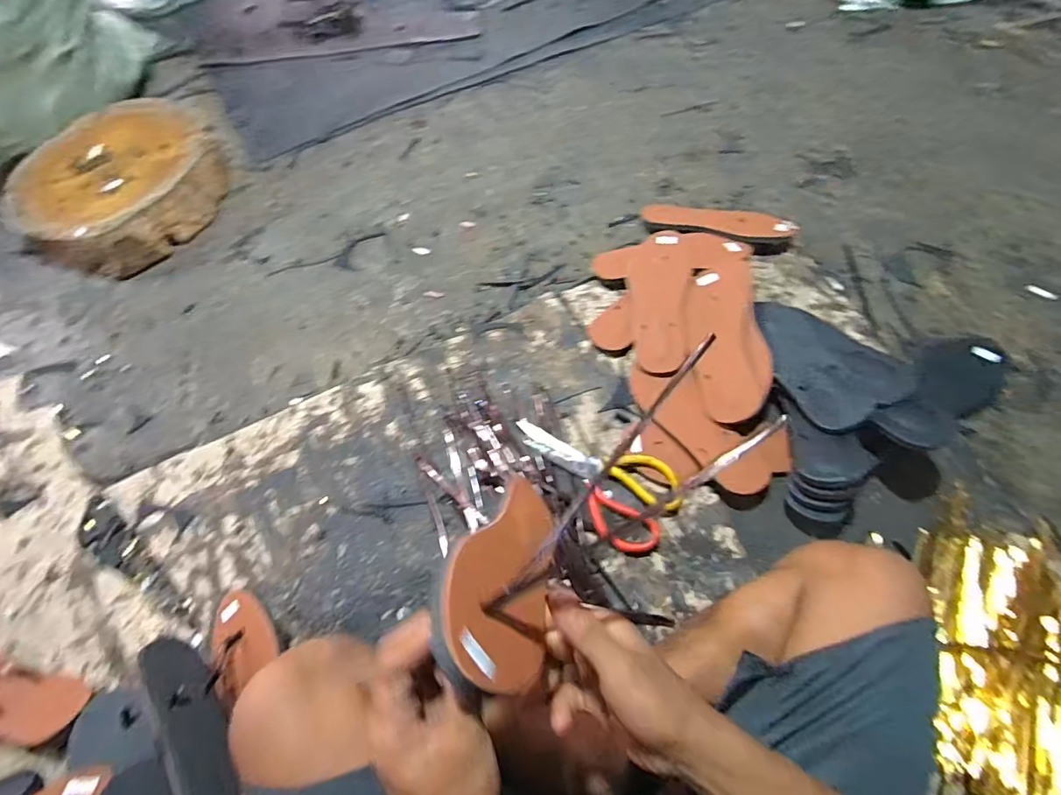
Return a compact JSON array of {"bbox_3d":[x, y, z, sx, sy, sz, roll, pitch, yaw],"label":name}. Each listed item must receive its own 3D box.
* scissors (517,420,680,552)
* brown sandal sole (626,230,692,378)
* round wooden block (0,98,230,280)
[{"bbox_3d":[0.076,0.115,0.690,0.237,0.029,0.118,18,64,13],"label":"scissors"},{"bbox_3d":[0.194,-0.148,0.786,0.089,0.013,0.239,-1,72,19],"label":"brown sandal sole"},{"bbox_3d":[-0.774,-0.404,0.977,0.349,0.093,0.351,-2,61,3],"label":"round wooden block"}]

